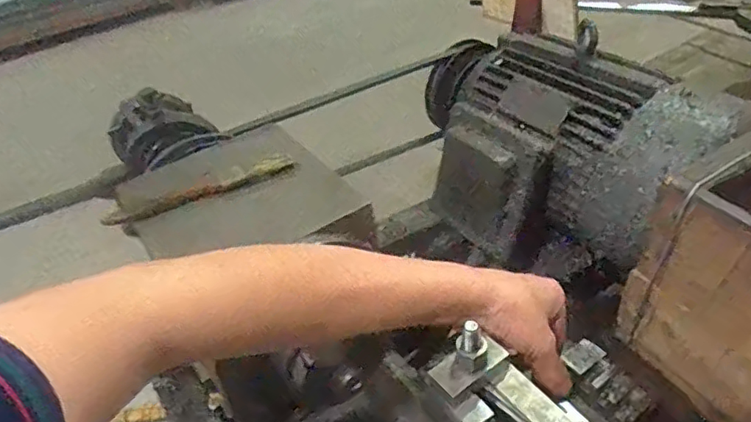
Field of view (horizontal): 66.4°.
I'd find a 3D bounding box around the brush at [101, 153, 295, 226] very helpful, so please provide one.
[{"bbox_3d":[-0.143,-0.015,0.475,0.155,0.017,0.018,-21,40,-16],"label":"brush"}]

